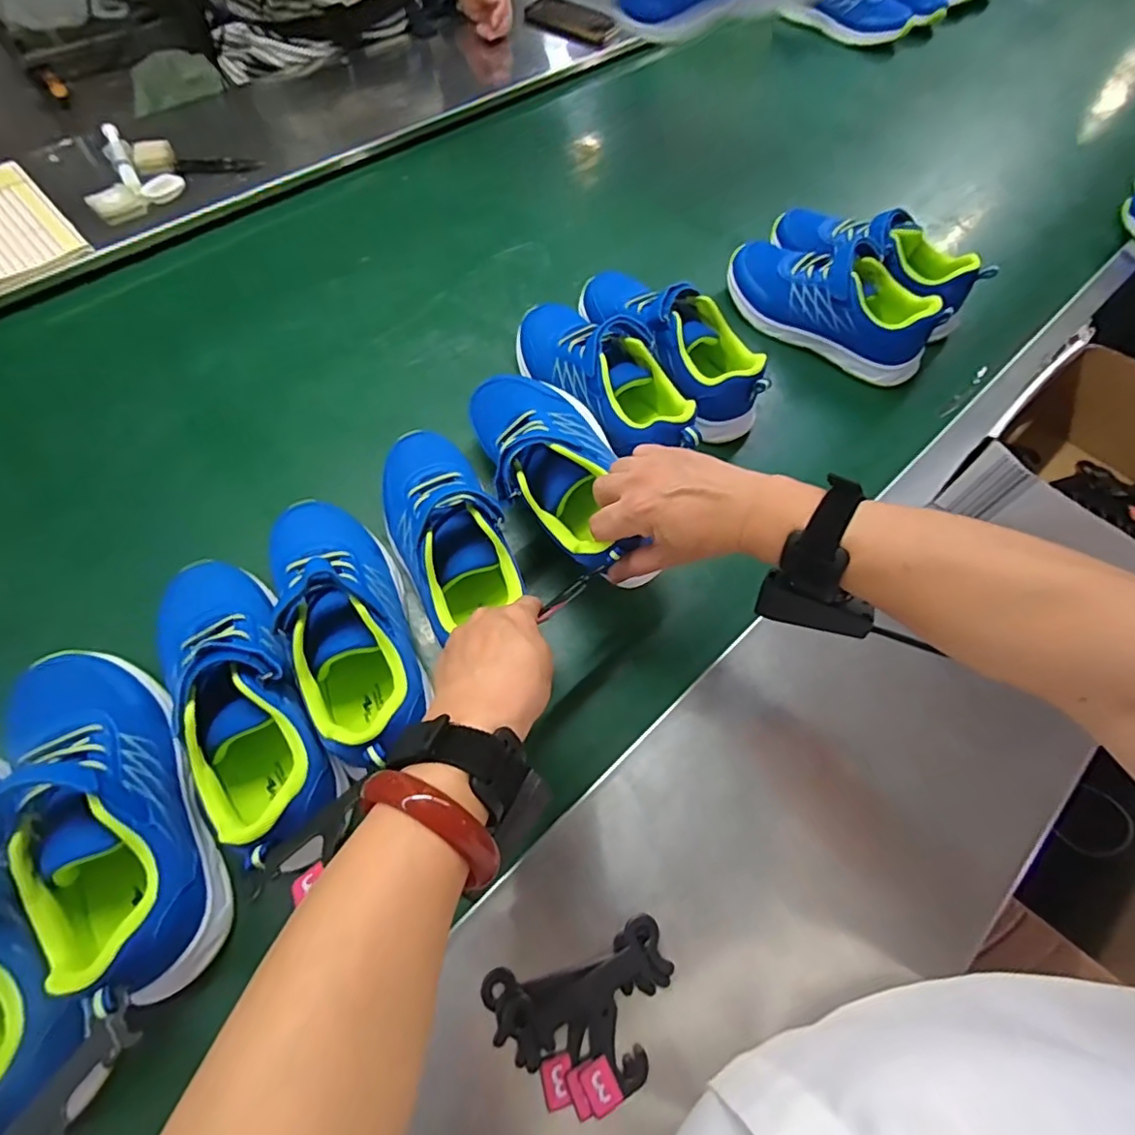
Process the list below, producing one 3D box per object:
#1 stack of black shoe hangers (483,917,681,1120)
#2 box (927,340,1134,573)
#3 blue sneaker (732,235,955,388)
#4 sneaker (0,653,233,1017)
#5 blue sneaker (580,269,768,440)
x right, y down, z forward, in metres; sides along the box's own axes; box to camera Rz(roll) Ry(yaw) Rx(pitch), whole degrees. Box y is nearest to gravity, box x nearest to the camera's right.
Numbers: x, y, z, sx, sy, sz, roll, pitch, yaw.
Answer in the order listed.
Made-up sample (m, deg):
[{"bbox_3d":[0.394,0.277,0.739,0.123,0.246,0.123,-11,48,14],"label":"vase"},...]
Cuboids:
[{"bbox_3d":[0.013,0.272,0.348,0.109,0.020,0.079,-15,66,-10],"label":"stack of black shoe hangers"},{"bbox_3d":[0.474,-0.058,0.492,0.213,0.088,0.227,-35,70,-18],"label":"box"},{"bbox_3d":[0.287,-0.293,0.642,0.236,0.100,0.090,41,69,16],"label":"blue sneaker"},{"bbox_3d":[-0.304,0.151,0.367,0.080,0.084,0.233,-28,68,-15],"label":"sneaker"},{"bbox_3d":[0.098,-0.236,0.591,0.077,0.091,0.240,-39,72,-19],"label":"blue sneaker"}]

